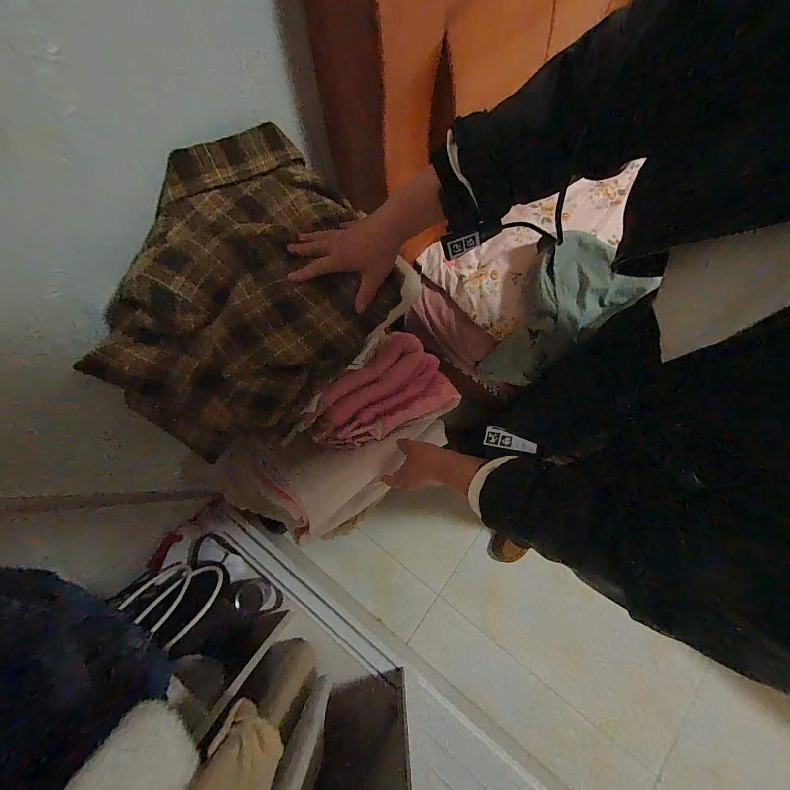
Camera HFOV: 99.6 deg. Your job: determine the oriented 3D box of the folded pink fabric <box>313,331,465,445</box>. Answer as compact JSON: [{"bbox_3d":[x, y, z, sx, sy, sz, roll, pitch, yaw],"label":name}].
[{"bbox_3d":[-0.024,-0.007,0.611,0.251,0.061,0.155,-25,77,-7],"label":"folded pink fabric"}]

